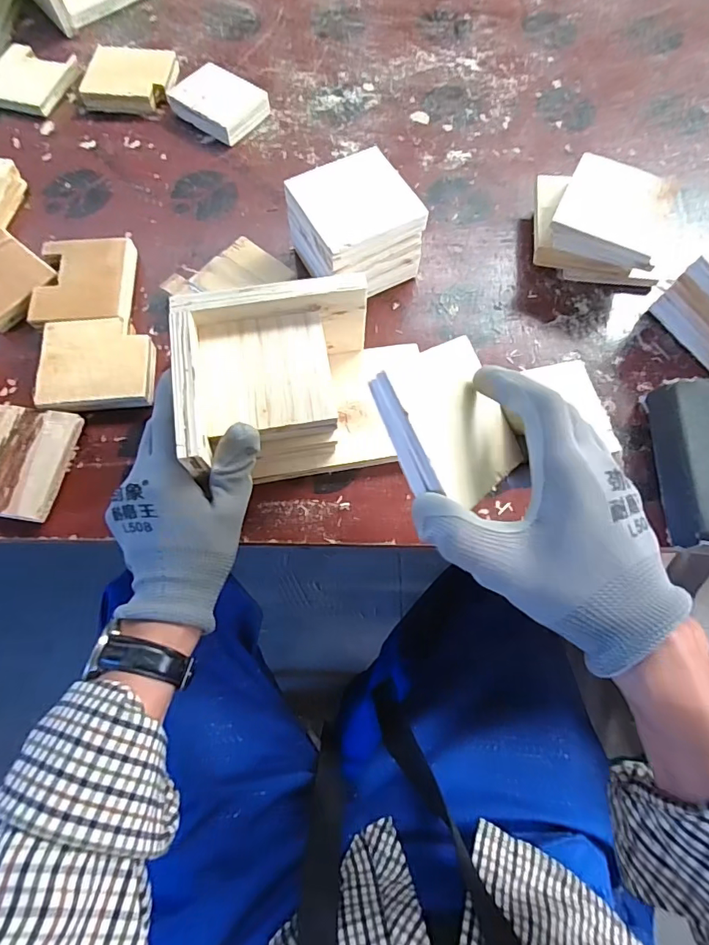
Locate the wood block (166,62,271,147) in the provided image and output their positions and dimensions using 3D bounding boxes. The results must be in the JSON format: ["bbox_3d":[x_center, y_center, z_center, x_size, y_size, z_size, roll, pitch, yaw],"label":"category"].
[{"bbox_3d":[-0.150,-0.407,0.532,0.096,0.023,0.070,34,74,10],"label":"wood block"}]

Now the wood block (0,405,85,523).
[{"bbox_3d":[-0.276,-0.010,0.391,0.085,0.019,0.091,9,71,2],"label":"wood block"}]

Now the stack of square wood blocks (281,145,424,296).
[{"bbox_3d":[-0.001,-0.217,0.438,0.099,0.078,0.094,-30,74,-10],"label":"stack of square wood blocks"}]

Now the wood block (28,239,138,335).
[{"bbox_3d":[-0.248,-0.171,0.447,0.085,0.026,0.094,-3,71,-2],"label":"wood block"}]

